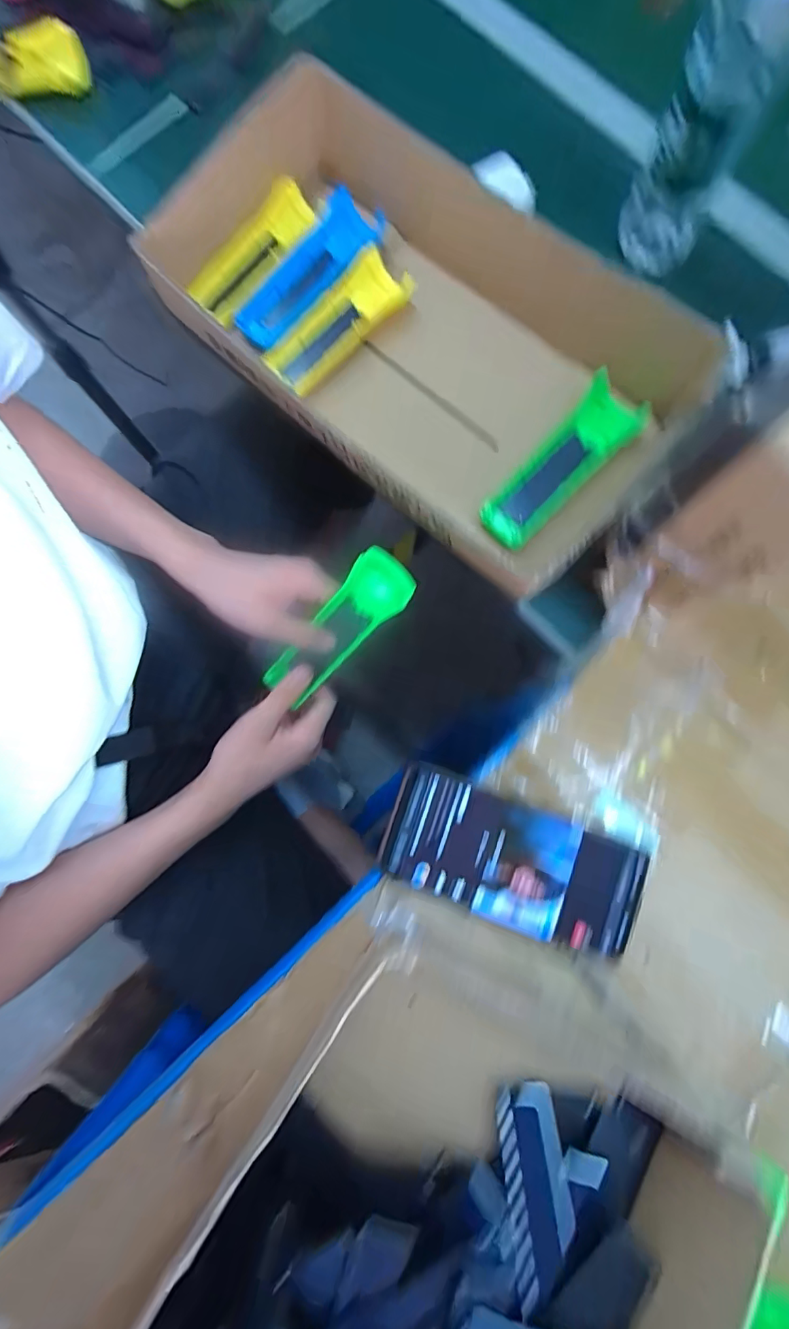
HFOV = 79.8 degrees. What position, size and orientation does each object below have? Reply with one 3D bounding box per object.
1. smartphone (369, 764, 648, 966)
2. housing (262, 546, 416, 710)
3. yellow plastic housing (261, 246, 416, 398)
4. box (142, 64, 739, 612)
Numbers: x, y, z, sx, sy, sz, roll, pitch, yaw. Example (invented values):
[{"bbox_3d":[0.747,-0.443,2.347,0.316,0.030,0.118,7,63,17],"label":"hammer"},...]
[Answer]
[{"bbox_3d":[0.075,0.129,0.309,0.163,0.013,0.075,21,84,5],"label":"smartphone"},{"bbox_3d":[-0.049,-0.027,0.405,0.154,0.021,0.046,-45,81,17],"label":"housing"},{"bbox_3d":[-0.048,-0.303,0.418,0.051,0.028,0.142,44,84,7],"label":"yellow plastic housing"},{"bbox_3d":[0.017,-0.269,0.377,0.403,0.080,0.230,42,84,7],"label":"box"}]

